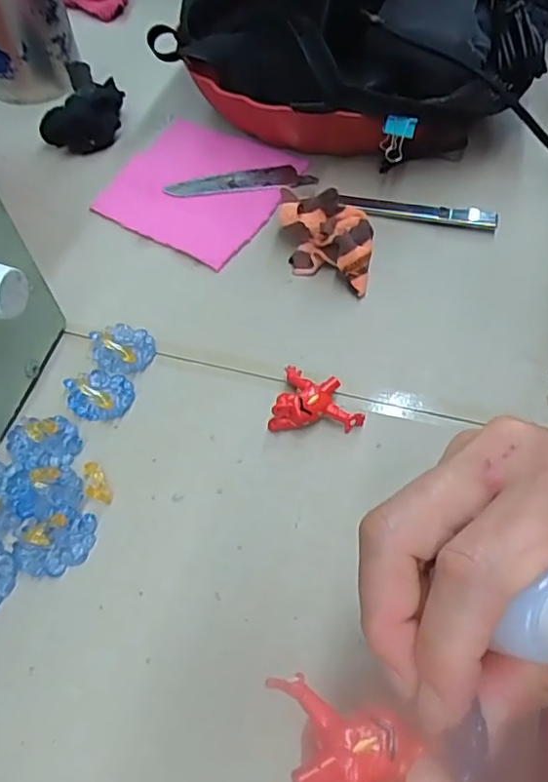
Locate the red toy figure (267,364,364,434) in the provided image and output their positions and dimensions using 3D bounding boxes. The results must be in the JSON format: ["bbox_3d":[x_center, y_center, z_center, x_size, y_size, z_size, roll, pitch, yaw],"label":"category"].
[{"bbox_3d":[0.023,0.003,0.316,0.047,0.016,0.034,2,57,3],"label":"red toy figure"}]

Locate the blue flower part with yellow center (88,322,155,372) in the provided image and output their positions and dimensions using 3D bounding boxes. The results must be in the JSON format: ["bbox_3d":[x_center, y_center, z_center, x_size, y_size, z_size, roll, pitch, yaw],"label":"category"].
[{"bbox_3d":[-0.087,-0.026,0.339,0.035,0.012,0.032,-1,57,1],"label":"blue flower part with yellow center"}]

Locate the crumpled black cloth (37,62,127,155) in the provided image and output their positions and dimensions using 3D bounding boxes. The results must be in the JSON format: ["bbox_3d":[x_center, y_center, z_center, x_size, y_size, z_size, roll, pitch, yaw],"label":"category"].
[{"bbox_3d":[-0.142,-0.217,0.449,0.052,0.025,0.068,10,58,8],"label":"crumpled black cloth"}]

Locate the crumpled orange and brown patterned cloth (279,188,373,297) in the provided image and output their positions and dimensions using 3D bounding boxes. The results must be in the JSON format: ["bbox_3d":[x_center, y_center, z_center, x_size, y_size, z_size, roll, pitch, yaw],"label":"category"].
[{"bbox_3d":[0.032,-0.094,0.368,0.055,0.027,0.062,2,57,-2],"label":"crumpled orange and brown patterned cloth"}]

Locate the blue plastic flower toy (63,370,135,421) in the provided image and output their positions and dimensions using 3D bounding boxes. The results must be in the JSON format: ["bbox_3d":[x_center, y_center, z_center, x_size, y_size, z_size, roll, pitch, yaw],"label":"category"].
[{"bbox_3d":[-0.096,0.000,0.323,0.033,0.010,0.033,-1,57,1],"label":"blue plastic flower toy"}]

